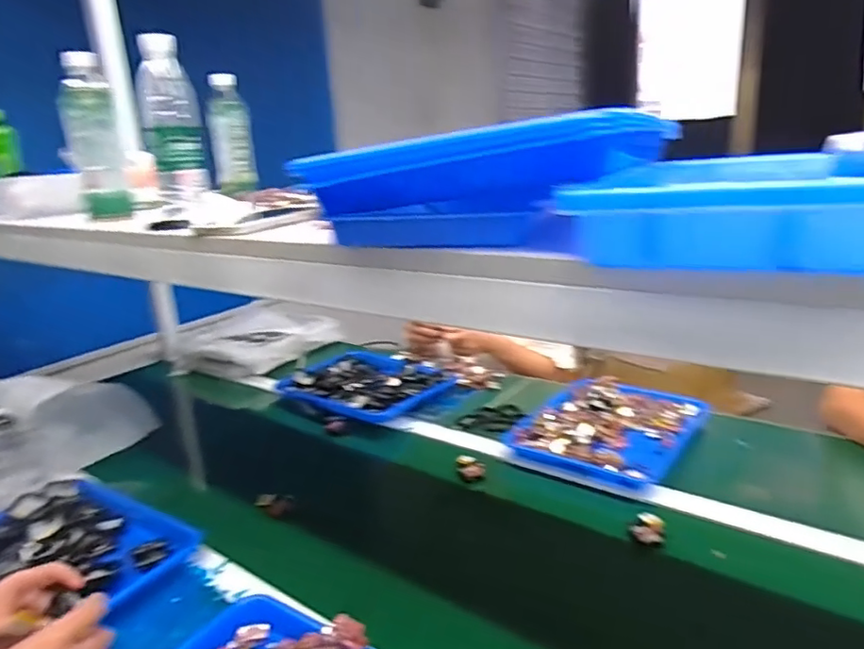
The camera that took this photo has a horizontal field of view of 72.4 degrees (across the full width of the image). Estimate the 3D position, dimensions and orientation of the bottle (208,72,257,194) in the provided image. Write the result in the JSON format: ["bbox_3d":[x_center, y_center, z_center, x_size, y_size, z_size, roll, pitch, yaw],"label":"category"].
[{"bbox_3d":[-0.351,-0.333,1.031,0.068,0.193,0.052,-9,17,-16],"label":"bottle"}]

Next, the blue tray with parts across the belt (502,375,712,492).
[{"bbox_3d":[0.295,0.168,0.986,0.255,0.036,0.305,7,20,36],"label":"blue tray with parts across the belt"}]

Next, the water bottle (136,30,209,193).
[{"bbox_3d":[-0.330,-0.265,0.745,0.066,0.184,0.081,-10,17,-19],"label":"water bottle"}]

